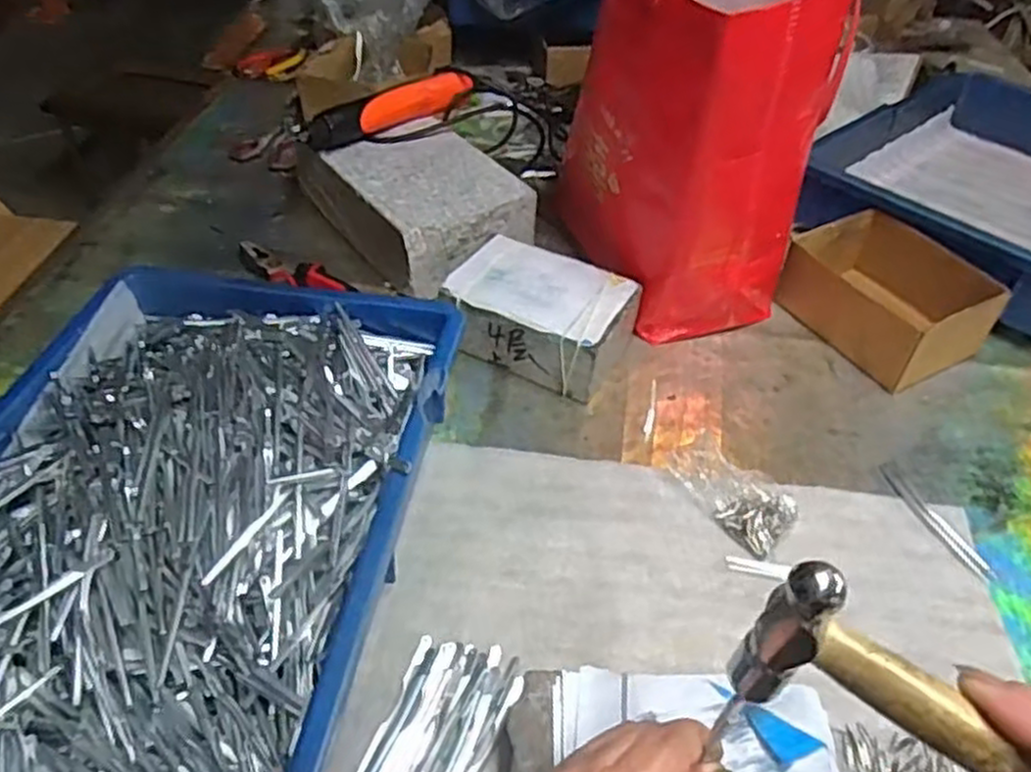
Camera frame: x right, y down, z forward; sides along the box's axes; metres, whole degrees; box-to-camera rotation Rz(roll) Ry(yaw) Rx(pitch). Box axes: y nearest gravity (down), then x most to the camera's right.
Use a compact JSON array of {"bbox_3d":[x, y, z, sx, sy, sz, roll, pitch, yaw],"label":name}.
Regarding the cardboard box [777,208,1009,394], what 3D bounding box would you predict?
[{"bbox_3d":[0.337,-0.082,0.707,0.124,0.077,0.166,-25,50,-26],"label":"cardboard box"}]

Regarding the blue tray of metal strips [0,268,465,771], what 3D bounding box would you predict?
[{"bbox_3d":[-0.216,0.090,0.494,0.288,0.083,0.430,8,44,5],"label":"blue tray of metal strips"}]

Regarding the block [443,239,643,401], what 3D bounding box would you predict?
[{"bbox_3d":[0.023,-0.063,0.680,0.146,0.072,0.112,21,47,18],"label":"block"}]

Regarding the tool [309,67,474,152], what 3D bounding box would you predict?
[{"bbox_3d":[-0.128,-0.284,0.798,0.039,0.035,0.205,36,52,29],"label":"tool"}]

